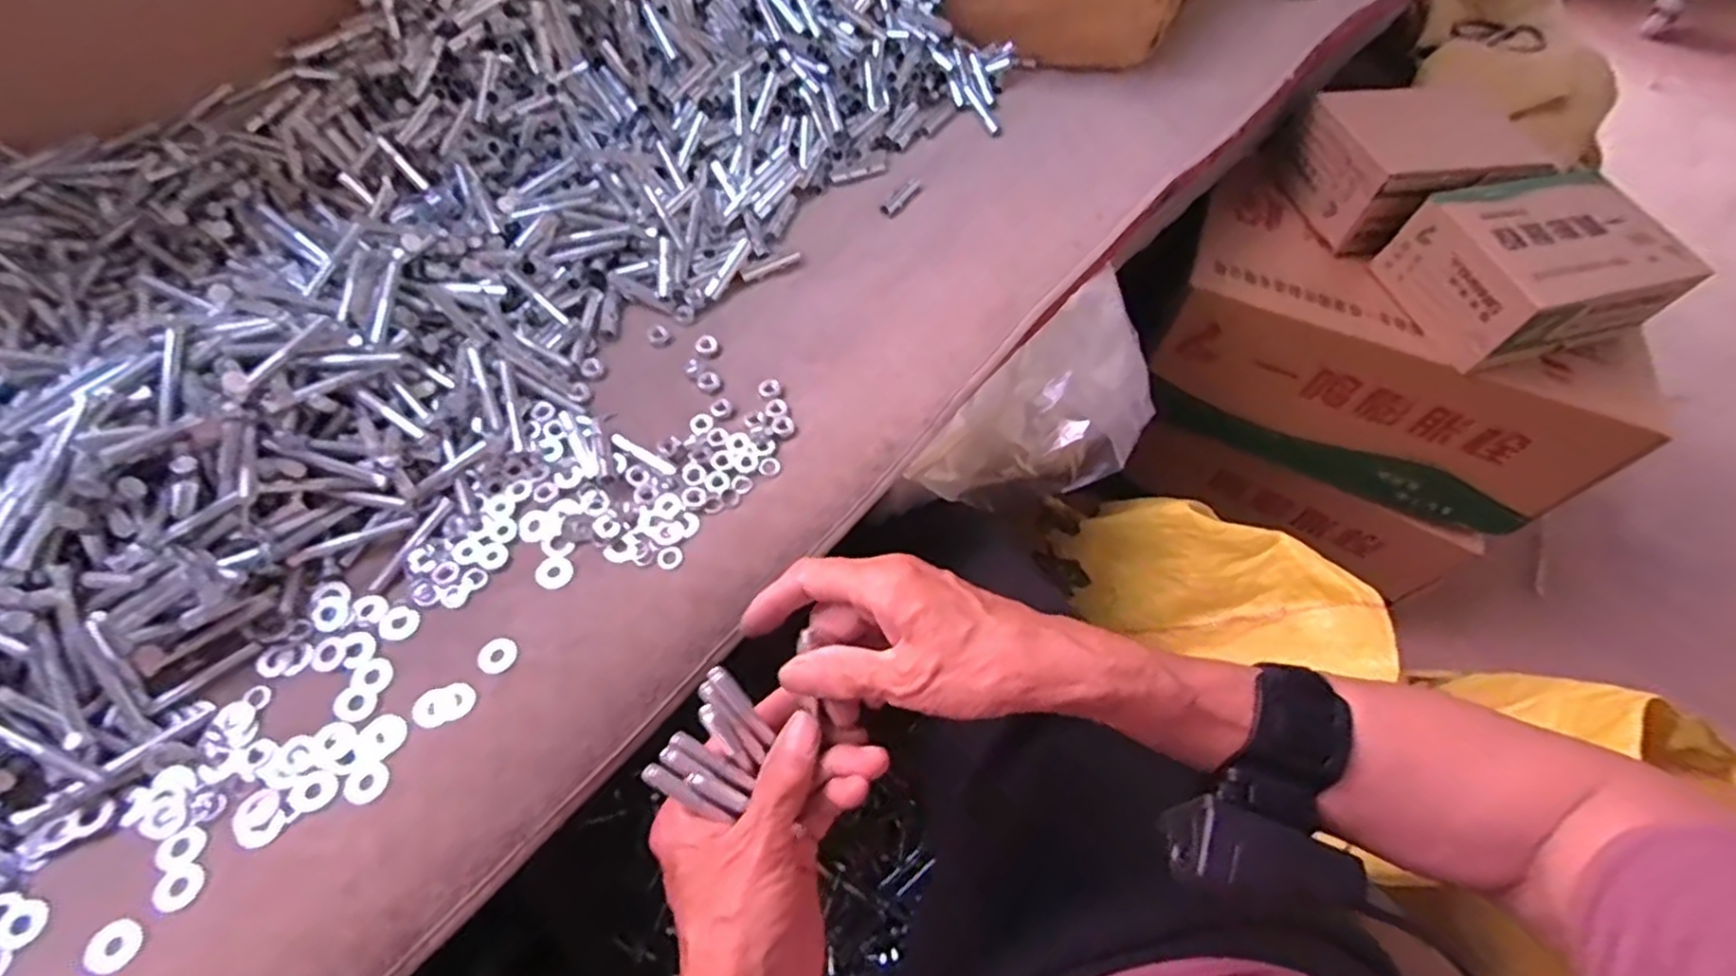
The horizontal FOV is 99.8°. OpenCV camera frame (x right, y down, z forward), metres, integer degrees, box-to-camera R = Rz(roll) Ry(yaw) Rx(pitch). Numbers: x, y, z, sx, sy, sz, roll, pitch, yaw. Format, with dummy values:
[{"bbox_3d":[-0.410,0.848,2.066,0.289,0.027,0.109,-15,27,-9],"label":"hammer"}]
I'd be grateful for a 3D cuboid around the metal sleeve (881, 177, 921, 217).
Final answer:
[{"bbox_3d":[0.026,-0.215,0.538,0.013,0.011,0.046,36,64,15],"label":"metal sleeve"}]

